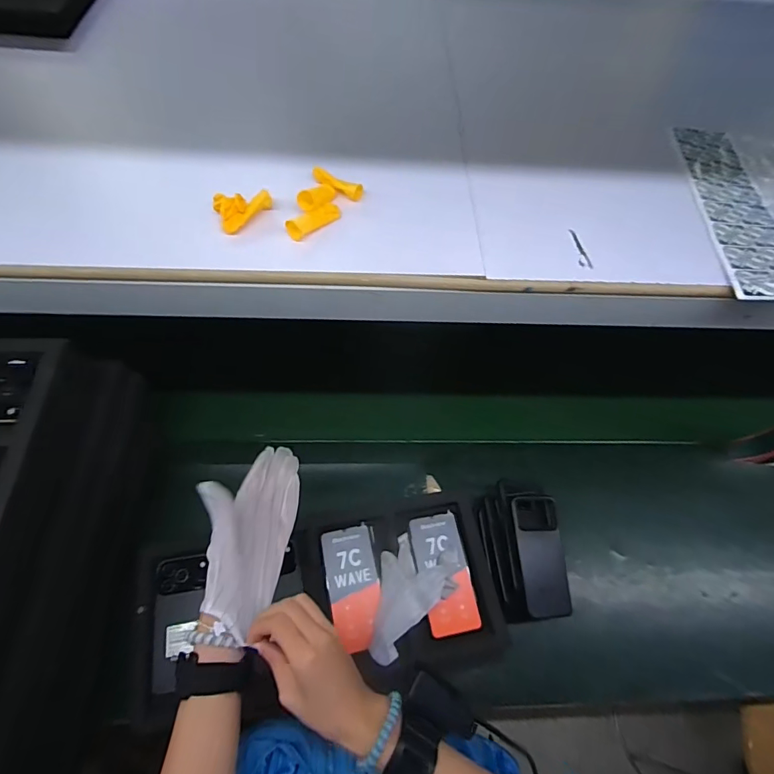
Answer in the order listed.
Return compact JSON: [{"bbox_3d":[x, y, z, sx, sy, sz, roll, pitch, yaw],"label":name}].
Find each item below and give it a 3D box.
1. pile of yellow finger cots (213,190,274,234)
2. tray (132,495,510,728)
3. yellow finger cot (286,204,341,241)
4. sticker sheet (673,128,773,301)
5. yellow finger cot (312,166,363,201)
[{"bbox_3d":[-0.139,-0.175,0.437,0.055,0.016,0.039,-17,63,-13],"label":"pile of yellow finger cots"},{"bbox_3d":[-0.090,0.295,0.608,0.467,0.052,0.223,-9,62,-9],"label":"tray"},{"bbox_3d":[-0.071,-0.165,0.440,0.061,0.012,0.019,-37,70,-22],"label":"yellow finger cot"},{"bbox_3d":[0.397,-0.213,0.514,0.080,0.007,0.299,4,58,3],"label":"sticker sheet"},{"bbox_3d":[-0.052,-0.216,0.471,0.060,0.014,0.015,32,63,13],"label":"yellow finger cot"}]

